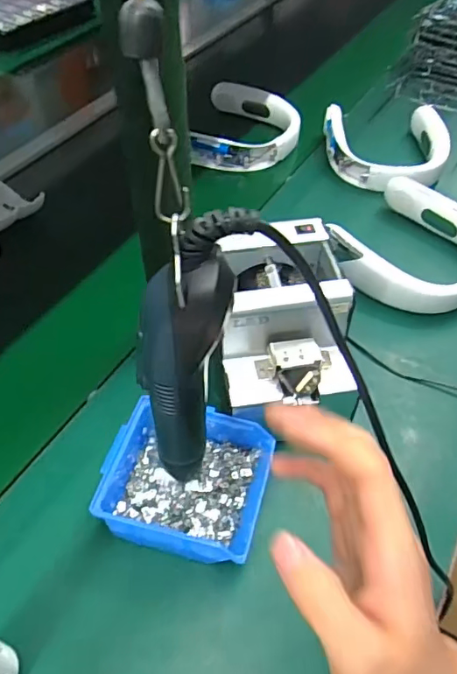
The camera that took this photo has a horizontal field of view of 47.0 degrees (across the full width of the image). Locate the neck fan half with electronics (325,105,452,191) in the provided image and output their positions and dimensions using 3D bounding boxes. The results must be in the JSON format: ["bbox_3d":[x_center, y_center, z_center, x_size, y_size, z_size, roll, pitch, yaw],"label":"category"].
[{"bbox_3d":[0.266,-0.308,0.856,0.197,0.052,0.223,-2,45,-4],"label":"neck fan half with electronics"}]

